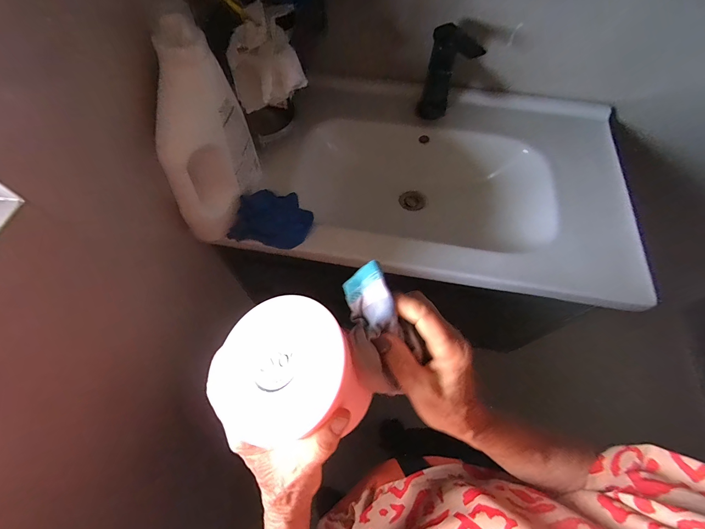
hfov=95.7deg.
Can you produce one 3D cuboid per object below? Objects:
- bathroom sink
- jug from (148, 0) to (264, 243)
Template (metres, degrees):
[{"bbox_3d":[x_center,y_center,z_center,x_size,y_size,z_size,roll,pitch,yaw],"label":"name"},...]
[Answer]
[{"bbox_3d":[0.179,-0.171,0.704,0.703,0.185,0.487,10,63,4],"label":"bathroom sink"},{"bbox_3d":[-0.221,-0.178,0.463,0.090,0.270,0.163,2,63,0],"label":"jug"}]

